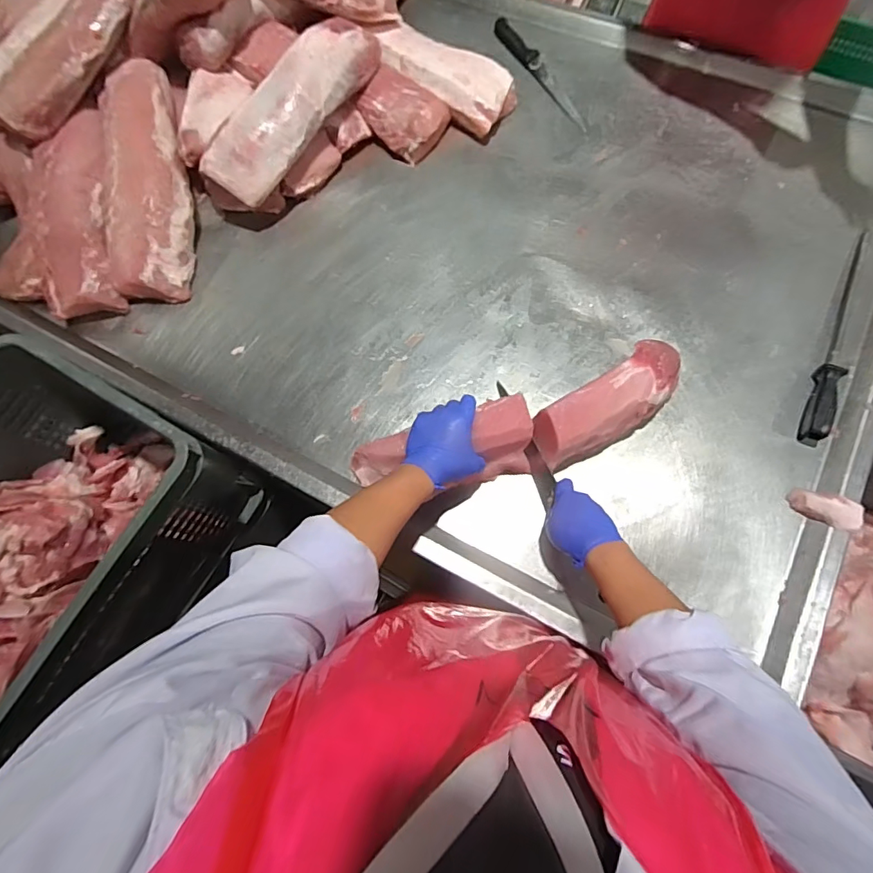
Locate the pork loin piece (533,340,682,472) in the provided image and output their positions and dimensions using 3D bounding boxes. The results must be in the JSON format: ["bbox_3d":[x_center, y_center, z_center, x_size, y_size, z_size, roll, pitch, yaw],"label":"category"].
[{"bbox_3d":[0.253,-0.040,0.732,0.243,0.093,0.086,-35,75,-9],"label":"pork loin piece"}]

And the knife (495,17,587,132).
[{"bbox_3d":[0.209,-0.753,1.013,0.046,0.018,0.341,-28,74,-7],"label":"knife"}]

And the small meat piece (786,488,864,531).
[{"bbox_3d":[0.542,0.099,0.692,0.085,0.020,0.037,25,70,41],"label":"small meat piece"}]

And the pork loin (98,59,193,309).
[{"bbox_3d":[-0.515,-0.459,0.881,0.133,0.061,0.444,-8,85,-1],"label":"pork loin"}]

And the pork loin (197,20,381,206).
[{"bbox_3d":[-0.255,-0.614,0.895,0.126,0.080,0.418,30,76,11],"label":"pork loin"}]

